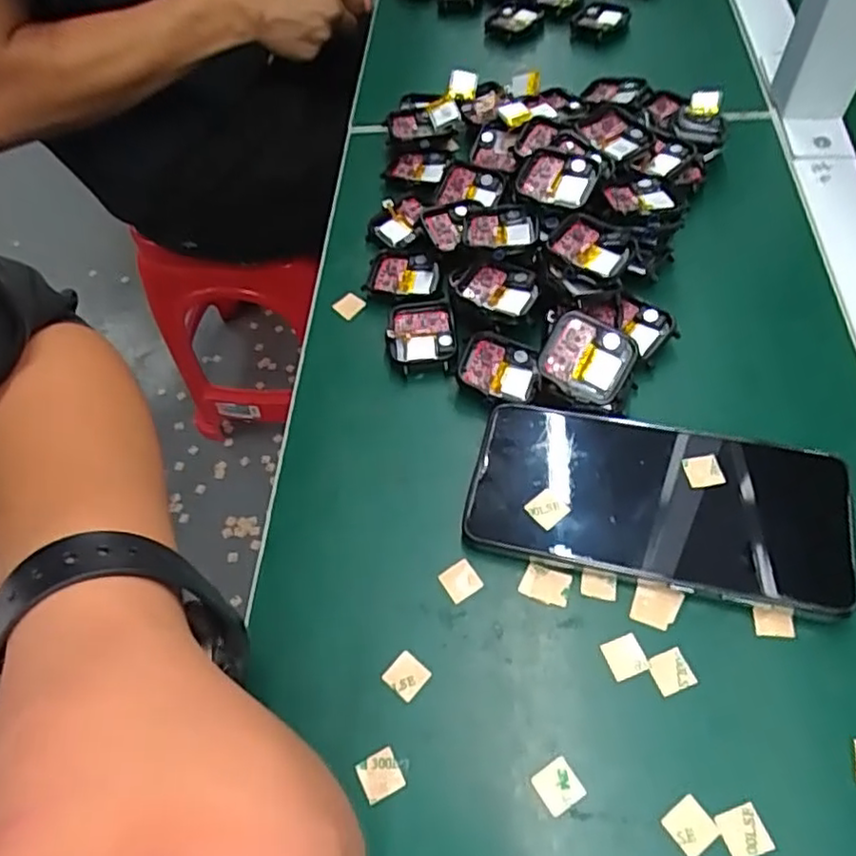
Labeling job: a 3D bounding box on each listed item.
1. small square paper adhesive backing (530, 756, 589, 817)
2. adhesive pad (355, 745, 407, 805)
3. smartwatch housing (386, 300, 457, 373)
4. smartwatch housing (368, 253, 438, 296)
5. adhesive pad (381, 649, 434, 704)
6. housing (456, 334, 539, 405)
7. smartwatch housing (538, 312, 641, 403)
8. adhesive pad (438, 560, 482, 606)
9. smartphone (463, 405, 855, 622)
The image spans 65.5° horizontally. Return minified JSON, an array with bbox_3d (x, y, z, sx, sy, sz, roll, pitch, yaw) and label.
[{"bbox_3d":[0.049,0.135,0.251,0.016,0.004,0.016,-31,60,-14],"label":"small square paper adhesive backing"},{"bbox_3d":[-0.019,0.135,0.258,0.016,0.004,0.016,-25,58,-11],"label":"adhesive pad"},{"bbox_3d":[-0.003,-0.050,0.372,0.036,0.012,0.046,-4,57,3],"label":"smartwatch housing"},{"bbox_3d":[-0.013,-0.091,0.398,0.041,0.011,0.033,14,60,14],"label":"smartwatch housing"},{"bbox_3d":[-0.009,0.103,0.278,0.016,0.004,0.015,33,66,24],"label":"adhesive pad"},{"bbox_3d":[0.038,-0.030,0.353,0.040,0.014,0.031,13,59,13],"label":"housing"},{"bbox_3d":[0.080,-0.035,0.330,0.044,0.005,0.038,23,99,5],"label":"smartwatch housing"},{"bbox_3d":[0.014,0.068,0.298,0.015,0.004,0.016,-31,60,-14],"label":"adhesive pad"},{"bbox_3d":[0.101,0.033,0.302,0.160,0.009,0.076,9,62,13],"label":"smartphone"}]

